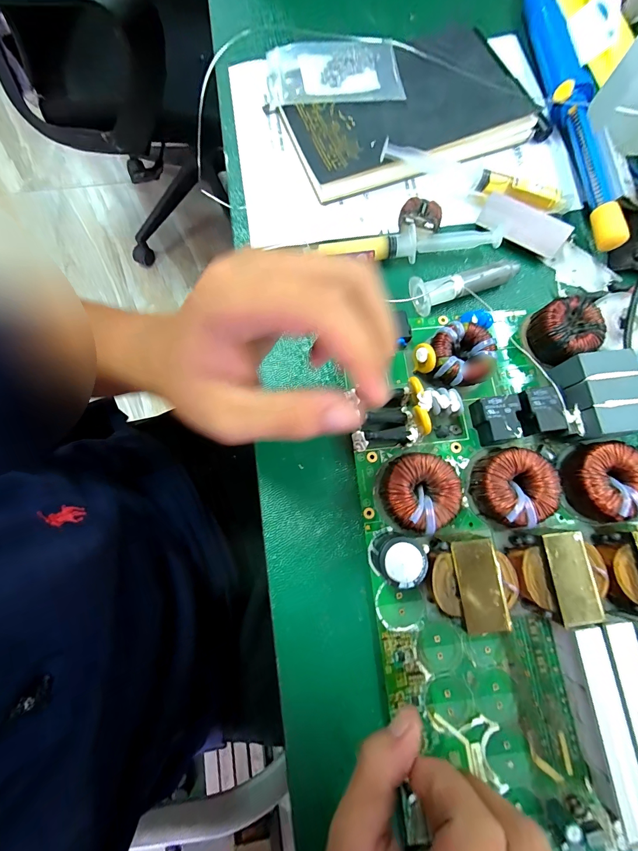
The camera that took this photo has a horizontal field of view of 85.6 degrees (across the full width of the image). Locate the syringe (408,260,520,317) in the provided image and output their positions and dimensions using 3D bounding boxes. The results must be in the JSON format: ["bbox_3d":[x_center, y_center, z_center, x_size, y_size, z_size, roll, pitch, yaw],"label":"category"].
[{"bbox_3d":[0.117,-0.115,0.277,0.089,0.019,0.024,-20,77,-5],"label":"syringe"}]

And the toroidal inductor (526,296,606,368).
[{"bbox_3d":[0.183,-0.069,0.259,0.042,0.029,0.042,-18,77,-5],"label":"toroidal inductor"}]

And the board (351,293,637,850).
[{"bbox_3d":[0.129,0.070,0.222,0.189,0.035,0.310,-7,77,-2],"label":"board"}]

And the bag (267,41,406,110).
[{"bbox_3d":[0.013,-0.324,0.314,0.118,0.006,0.076,-5,76,-2],"label":"bag"}]

